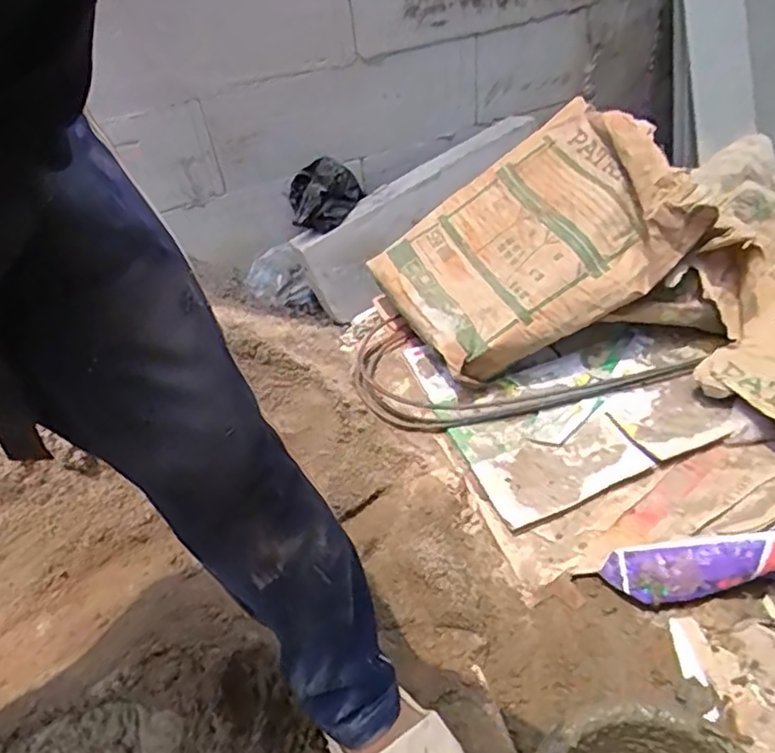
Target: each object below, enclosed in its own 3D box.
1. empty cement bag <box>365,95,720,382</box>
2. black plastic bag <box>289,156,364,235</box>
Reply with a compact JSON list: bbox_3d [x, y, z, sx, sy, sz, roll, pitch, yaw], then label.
[{"bbox_3d":[0.251,-0.255,1.157,0.520,0.120,0.394,-38,58,4],"label":"empty cement bag"},{"bbox_3d":[-0.128,-0.374,1.323,0.156,0.092,0.115,-9,43,-1],"label":"black plastic bag"}]

